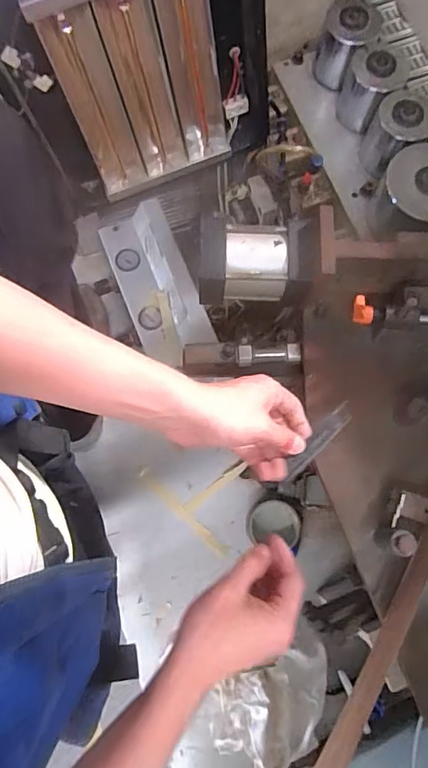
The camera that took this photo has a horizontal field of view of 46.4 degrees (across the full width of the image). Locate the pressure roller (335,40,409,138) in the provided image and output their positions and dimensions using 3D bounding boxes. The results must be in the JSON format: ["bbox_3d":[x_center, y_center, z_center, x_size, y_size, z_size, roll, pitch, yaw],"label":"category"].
[{"bbox_3d":[0.188,-0.357,0.602,0.054,0.078,0.067,-32,79,-8],"label":"pressure roller"}]

